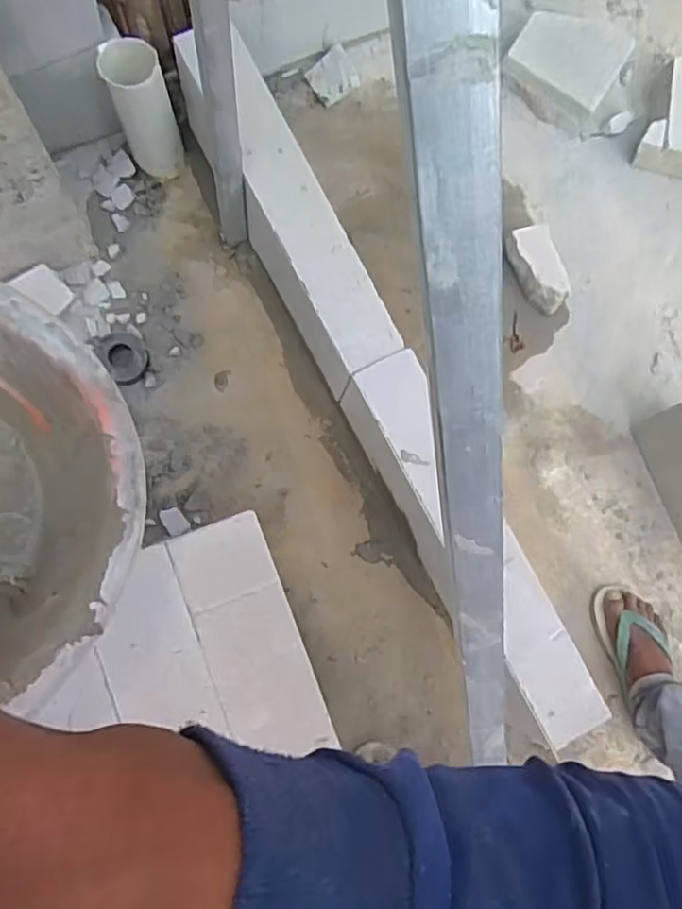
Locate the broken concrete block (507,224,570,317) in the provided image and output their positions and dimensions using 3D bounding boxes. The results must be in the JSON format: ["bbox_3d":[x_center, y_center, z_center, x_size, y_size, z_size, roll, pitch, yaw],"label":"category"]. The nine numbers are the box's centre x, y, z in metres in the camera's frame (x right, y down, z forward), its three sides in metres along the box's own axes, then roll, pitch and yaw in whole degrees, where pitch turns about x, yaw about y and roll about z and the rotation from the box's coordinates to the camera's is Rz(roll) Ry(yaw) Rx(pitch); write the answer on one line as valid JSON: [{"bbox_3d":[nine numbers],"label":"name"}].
[{"bbox_3d":[0.360,-0.331,1.206,0.074,0.080,0.150,-24,84,-10],"label":"broken concrete block"}]

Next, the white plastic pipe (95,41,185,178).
[{"bbox_3d":[-0.310,-0.548,1.057,0.089,0.236,0.078,-18,83,-9],"label":"white plastic pipe"}]

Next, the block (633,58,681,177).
[{"bbox_3d":[0.658,-0.647,1.265,0.133,0.065,0.202,17,79,-3],"label":"block"}]

